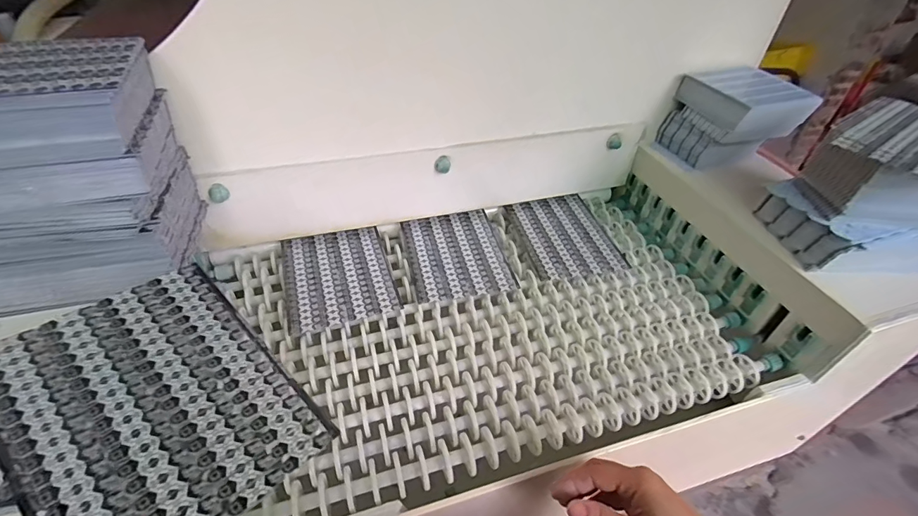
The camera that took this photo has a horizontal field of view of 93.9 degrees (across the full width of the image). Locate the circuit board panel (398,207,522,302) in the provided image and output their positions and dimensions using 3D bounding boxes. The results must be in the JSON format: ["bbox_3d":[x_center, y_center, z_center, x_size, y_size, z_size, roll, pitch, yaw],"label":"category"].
[{"bbox_3d":[-0.004,-0.010,0.645,0.142,0.007,0.177,-8,44,-12],"label":"circuit board panel"}]

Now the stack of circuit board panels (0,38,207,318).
[{"bbox_3d":[-0.393,-0.078,0.411,0.212,0.200,0.155,-11,44,-14],"label":"stack of circuit board panels"}]

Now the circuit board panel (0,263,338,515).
[{"bbox_3d":[-0.197,0.091,0.278,0.193,0.004,0.141,39,48,21],"label":"circuit board panel"}]

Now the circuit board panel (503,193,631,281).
[{"bbox_3d":[0.169,-0.040,0.692,0.144,0.010,0.189,-8,44,-12],"label":"circuit board panel"}]

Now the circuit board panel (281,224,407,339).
[{"bbox_3d":[-0.169,0.020,0.604,0.142,0.009,0.180,-13,45,-16],"label":"circuit board panel"}]

